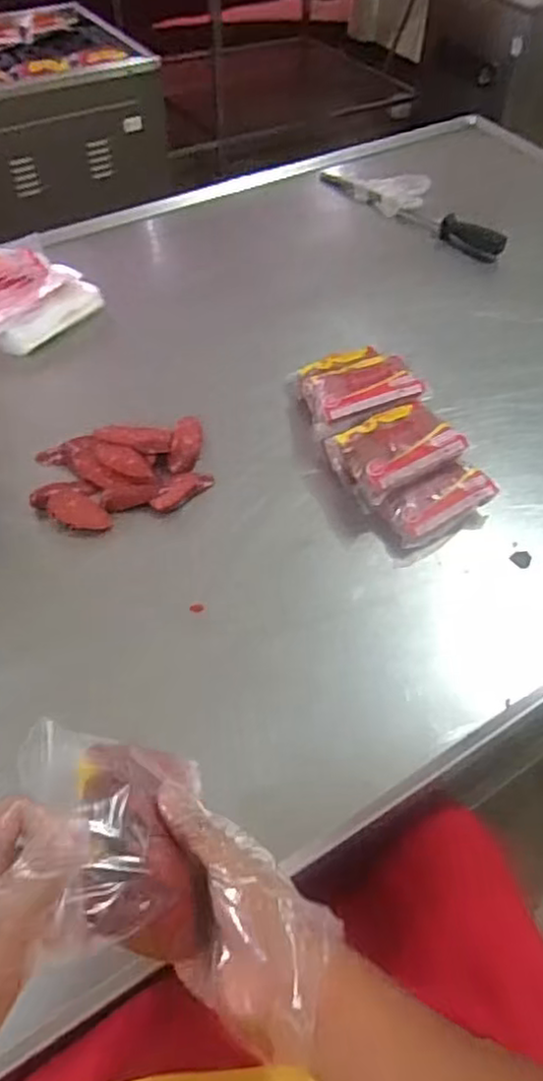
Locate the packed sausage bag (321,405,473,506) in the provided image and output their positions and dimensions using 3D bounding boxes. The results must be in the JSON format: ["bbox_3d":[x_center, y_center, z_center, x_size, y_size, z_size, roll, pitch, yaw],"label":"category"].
[{"bbox_3d":[0.147,-0.110,0.822,0.129,0.061,0.112,-23,56,-18],"label":"packed sausage bag"}]

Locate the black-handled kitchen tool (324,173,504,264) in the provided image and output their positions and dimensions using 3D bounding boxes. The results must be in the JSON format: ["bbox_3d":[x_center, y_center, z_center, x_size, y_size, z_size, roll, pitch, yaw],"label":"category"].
[{"bbox_3d":[0.244,-0.598,1.245,0.391,0.045,0.028,35,59,23],"label":"black-handled kitchen tool"}]

